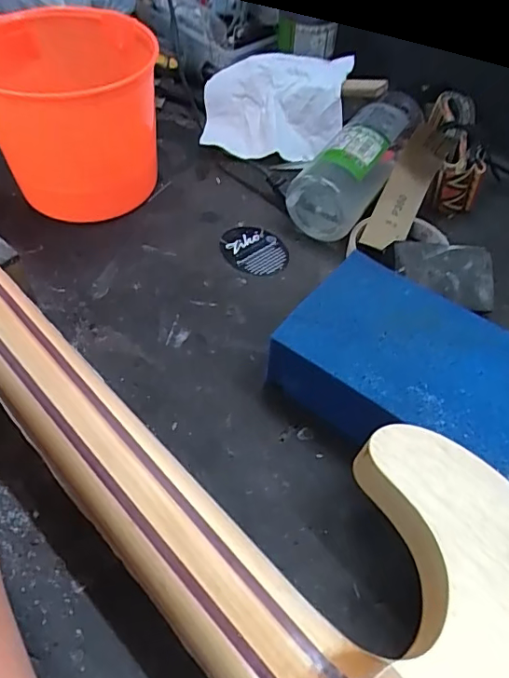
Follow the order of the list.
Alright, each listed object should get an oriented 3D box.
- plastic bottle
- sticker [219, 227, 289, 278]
[{"bbox_3d":[0.102,-0.170,0.484,0.066,0.070,0.181,28,57,16],"label":"plastic bottle"},{"bbox_3d":[0.000,-0.078,0.456,0.051,0.005,0.060,-33,62,-24],"label":"sticker"}]

